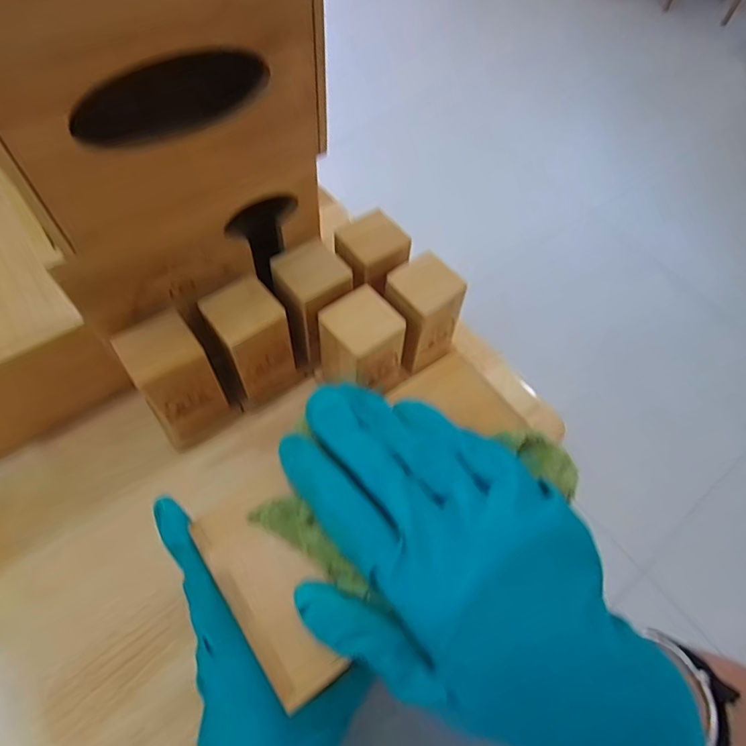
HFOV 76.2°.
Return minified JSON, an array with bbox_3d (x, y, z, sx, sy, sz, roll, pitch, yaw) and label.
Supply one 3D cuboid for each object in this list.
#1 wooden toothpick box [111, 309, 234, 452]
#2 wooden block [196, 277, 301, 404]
[{"bbox_3d":[-0.134,0.008,0.328,0.046,0.087,0.044,-31,66,-20],"label":"wooden toothpick box"},{"bbox_3d":[-0.086,-0.021,0.344,0.043,0.083,0.044,-32,66,-20],"label":"wooden block"}]

